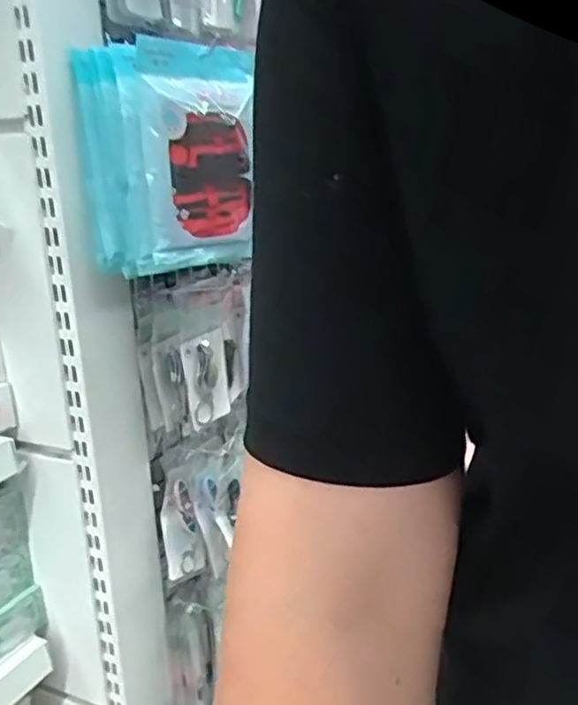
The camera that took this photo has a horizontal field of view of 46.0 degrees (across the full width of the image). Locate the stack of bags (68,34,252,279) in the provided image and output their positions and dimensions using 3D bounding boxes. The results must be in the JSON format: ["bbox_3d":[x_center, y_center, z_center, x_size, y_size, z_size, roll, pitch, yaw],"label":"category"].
[{"bbox_3d":[-0.112,-0.177,0.621,0.149,0.187,0.061,-23,24,-40],"label":"stack of bags"}]

